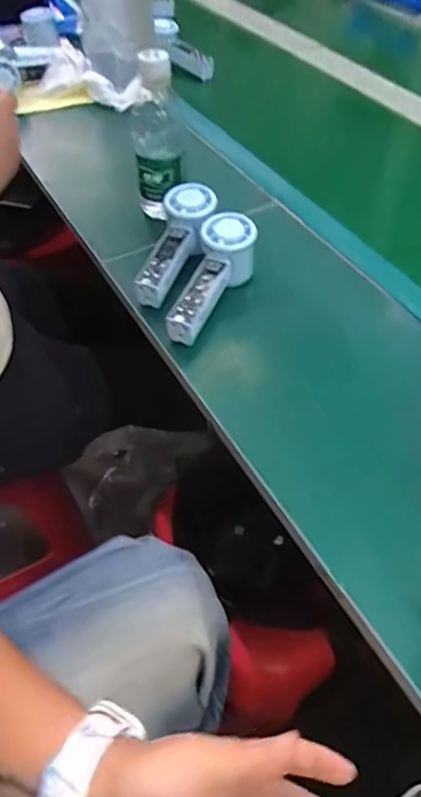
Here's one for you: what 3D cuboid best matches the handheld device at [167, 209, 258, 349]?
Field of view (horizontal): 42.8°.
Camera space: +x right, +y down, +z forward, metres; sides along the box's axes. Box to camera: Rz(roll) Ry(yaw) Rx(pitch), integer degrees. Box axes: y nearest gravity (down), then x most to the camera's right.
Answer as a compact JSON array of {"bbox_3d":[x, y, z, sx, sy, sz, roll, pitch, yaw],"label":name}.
[{"bbox_3d":[0.000,-0.121,0.558,0.050,0.057,0.152,21,67,15],"label":"handheld device"}]

